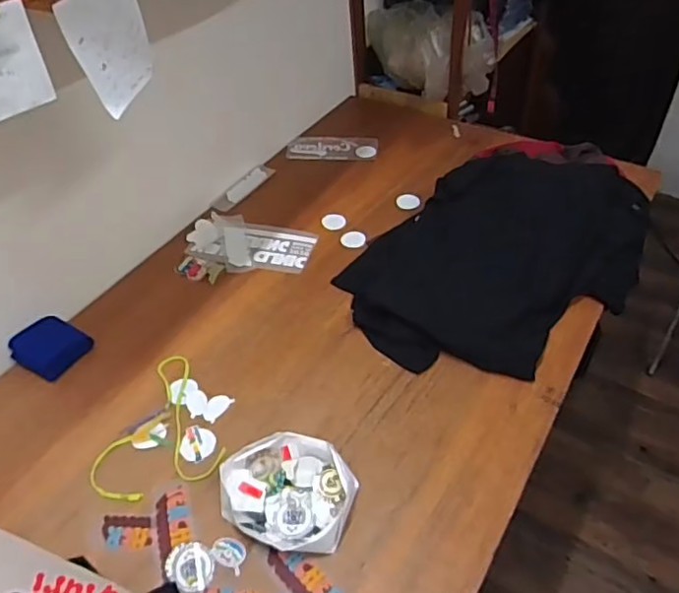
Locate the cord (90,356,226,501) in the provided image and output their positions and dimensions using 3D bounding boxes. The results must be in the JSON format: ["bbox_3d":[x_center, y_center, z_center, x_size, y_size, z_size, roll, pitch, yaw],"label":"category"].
[{"bbox_3d":[-0.323,0.221,0.974,0.201,0.005,0.264,-22,48,-17],"label":"cord"}]

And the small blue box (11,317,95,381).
[{"bbox_3d":[-0.546,0.094,1.099,0.124,0.029,0.115,22,51,23],"label":"small blue box"}]

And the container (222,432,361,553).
[{"bbox_3d":[-0.079,0.287,0.867,0.195,0.042,0.159,9,47,13],"label":"container"}]

